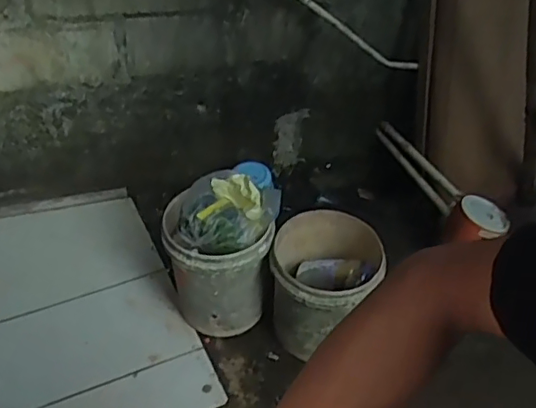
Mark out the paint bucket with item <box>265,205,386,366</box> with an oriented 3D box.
[{"bbox_3d":[0.160,0.254,1.678,0.300,0.409,0.281,2,44,-2],"label":"paint bucket with item"}]

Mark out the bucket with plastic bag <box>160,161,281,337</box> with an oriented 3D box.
[{"bbox_3d":[-0.138,0.122,1.642,0.274,0.517,0.250,2,44,-2],"label":"bucket with plastic bag"}]

